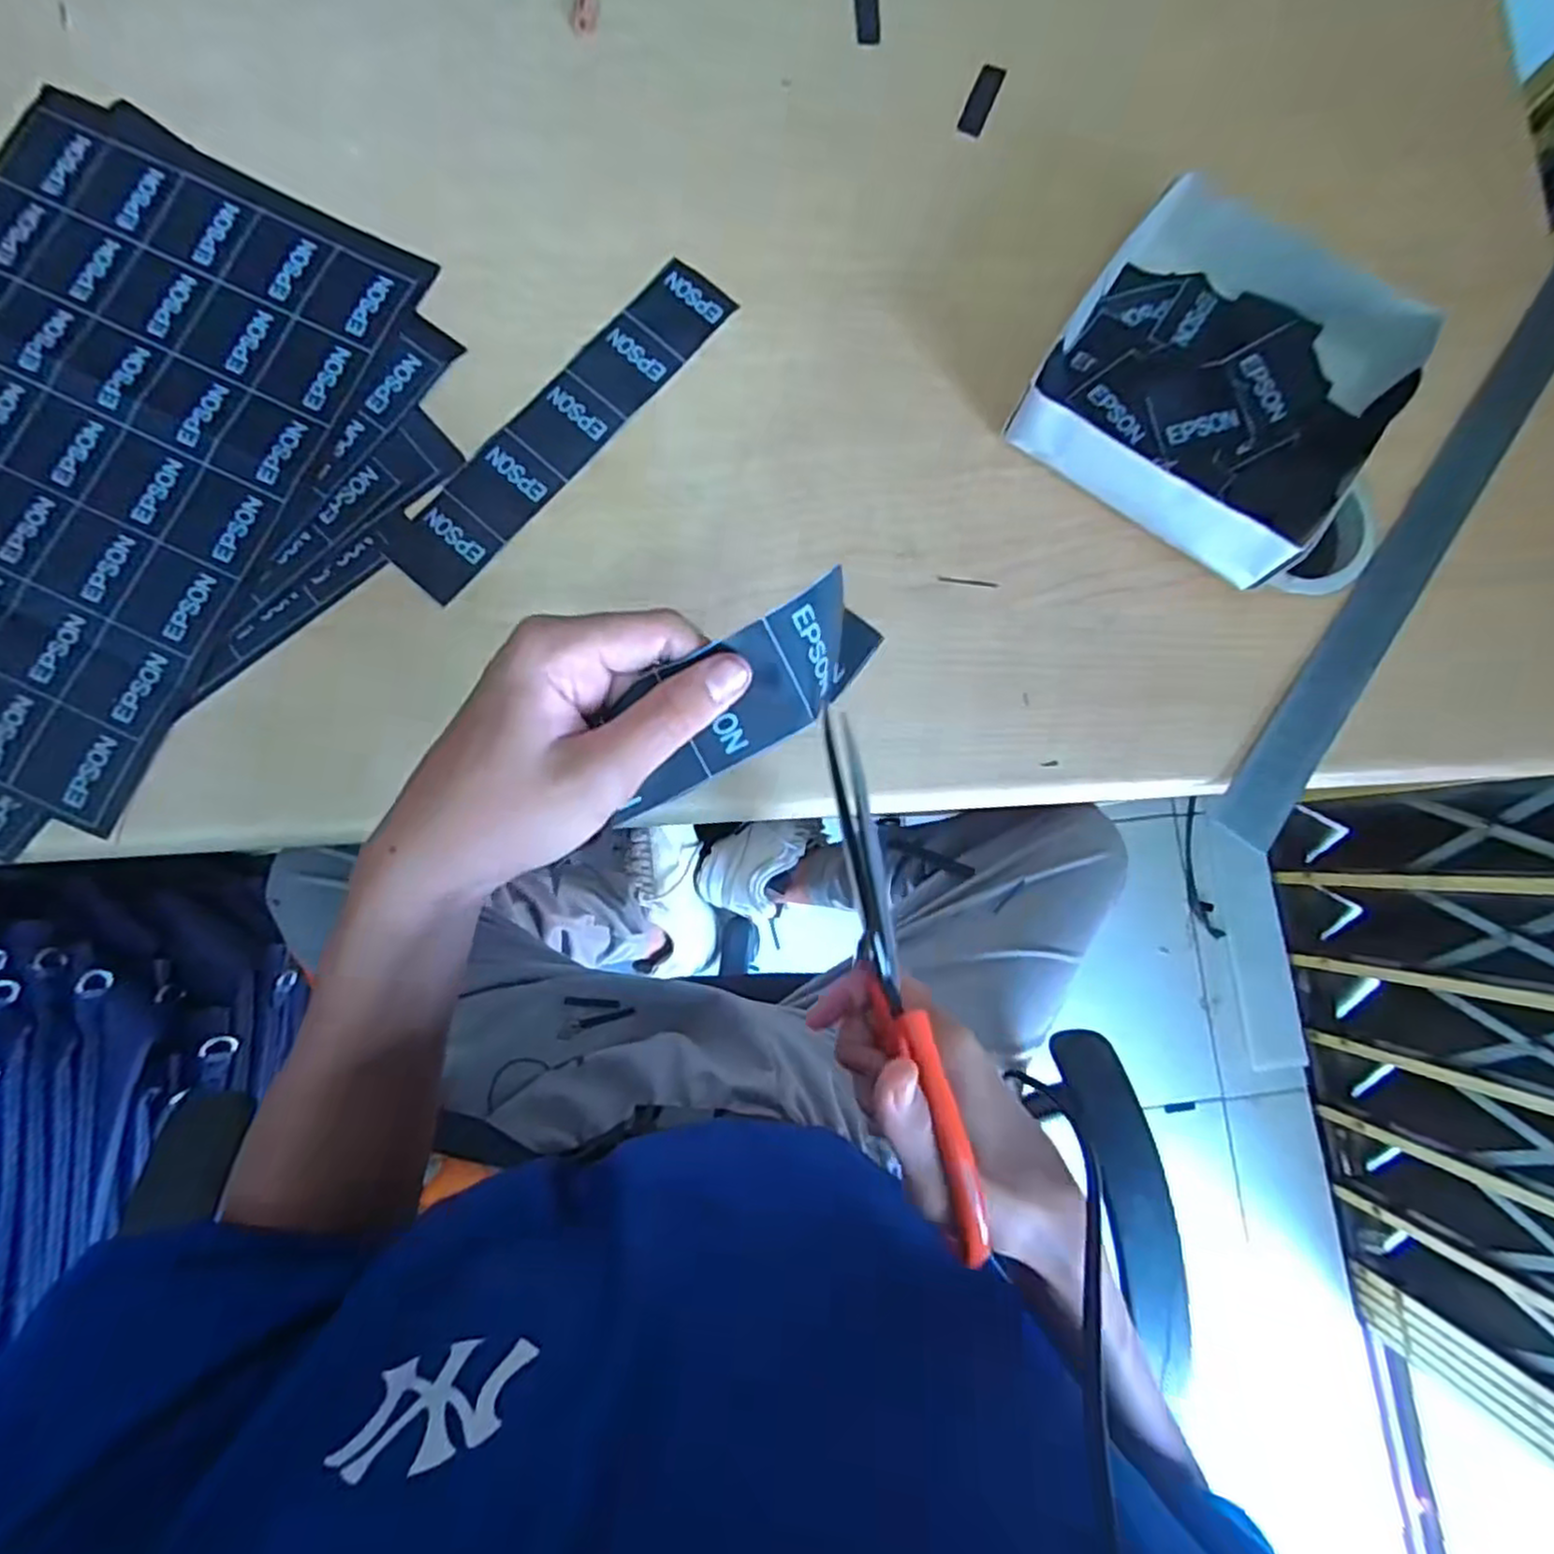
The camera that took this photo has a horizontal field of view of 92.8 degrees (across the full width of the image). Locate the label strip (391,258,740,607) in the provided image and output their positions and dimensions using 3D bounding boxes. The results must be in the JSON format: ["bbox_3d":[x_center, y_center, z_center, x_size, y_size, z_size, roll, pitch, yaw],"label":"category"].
[{"bbox_3d":[-0.097,-0.162,0.340,0.038,0.004,0.194,41,83,2],"label":"label strip"}]

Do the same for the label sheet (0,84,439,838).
[{"bbox_3d":[-0.325,-0.159,0.331,0.230,0.004,0.291,26,83,0],"label":"label sheet"}]

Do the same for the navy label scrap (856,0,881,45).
[{"bbox_3d":[0.046,-0.386,0.372,0.012,0.004,0.035,-3,84,-3],"label":"navy label scrap"}]

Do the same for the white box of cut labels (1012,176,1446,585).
[{"bbox_3d":[0.204,-0.177,0.330,0.149,0.043,0.165,34,83,1],"label":"white box of cut labels"}]

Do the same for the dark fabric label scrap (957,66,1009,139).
[{"bbox_3d":[0.103,-0.340,0.370,0.012,0.004,0.043,22,83,0],"label":"dark fabric label scrap"}]

